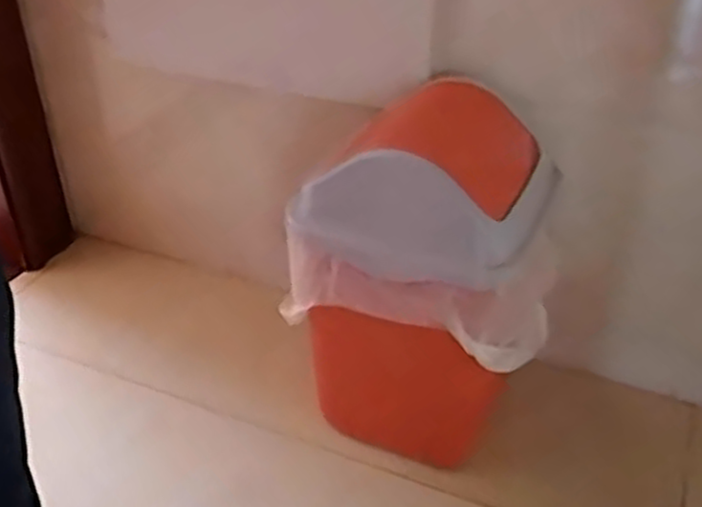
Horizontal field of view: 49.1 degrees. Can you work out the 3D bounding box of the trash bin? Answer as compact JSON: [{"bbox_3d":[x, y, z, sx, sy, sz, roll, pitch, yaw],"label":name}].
[{"bbox_3d":[0.074,0.011,0.735,0.217,0.300,0.230,10,45,17],"label":"trash bin"}]

